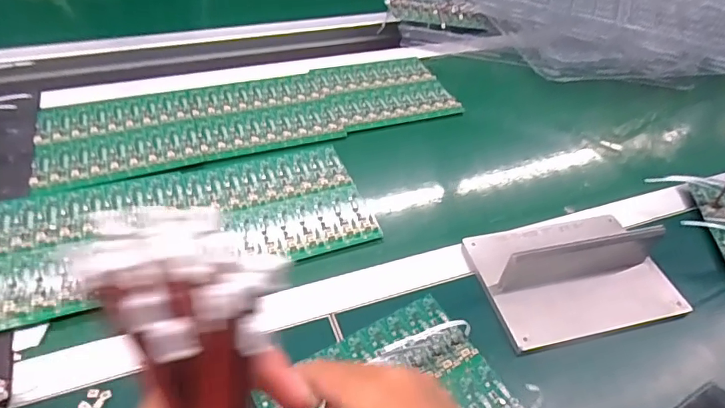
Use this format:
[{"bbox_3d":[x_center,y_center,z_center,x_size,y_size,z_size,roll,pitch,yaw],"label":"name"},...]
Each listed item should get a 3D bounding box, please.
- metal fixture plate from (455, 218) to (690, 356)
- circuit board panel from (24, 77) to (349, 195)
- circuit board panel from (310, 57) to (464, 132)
[{"bbox_3d":[0.227,0.060,0.510,0.201,0.056,0.143,-7,47,-11],"label":"metal fixture plate"},{"bbox_3d":[-0.236,-0.113,0.677,0.386,0.008,0.176,-14,49,-17],"label":"circuit board panel"},{"bbox_3d":[0.035,-0.185,0.775,0.190,0.005,0.172,-14,49,-17],"label":"circuit board panel"}]

